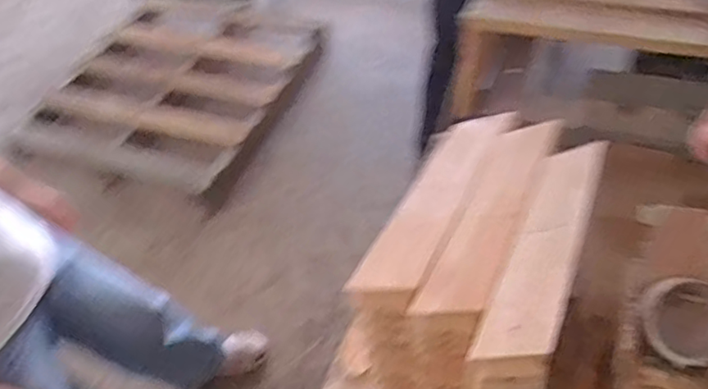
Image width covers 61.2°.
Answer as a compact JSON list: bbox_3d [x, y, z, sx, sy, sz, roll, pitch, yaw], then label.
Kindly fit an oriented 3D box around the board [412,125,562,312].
[{"bbox_3d":[0.143,0.013,0.620,0.060,0.015,0.280,19,53,21],"label":"board"}]

